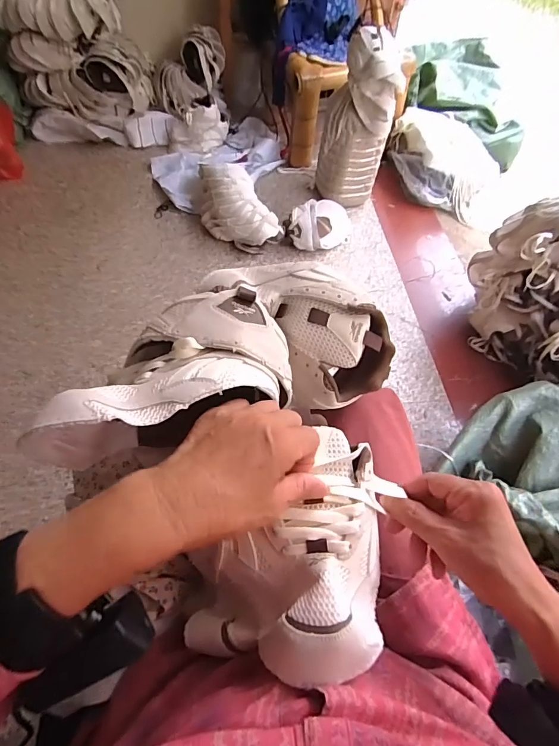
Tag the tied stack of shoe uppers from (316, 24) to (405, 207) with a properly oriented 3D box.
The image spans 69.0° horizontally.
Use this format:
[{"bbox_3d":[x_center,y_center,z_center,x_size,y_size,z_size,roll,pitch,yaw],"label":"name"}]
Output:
[{"bbox_3d":[0.237,-0.752,1.271,0.189,0.454,0.156,-3,57,-6],"label":"tied stack of shoe uppers"}]

